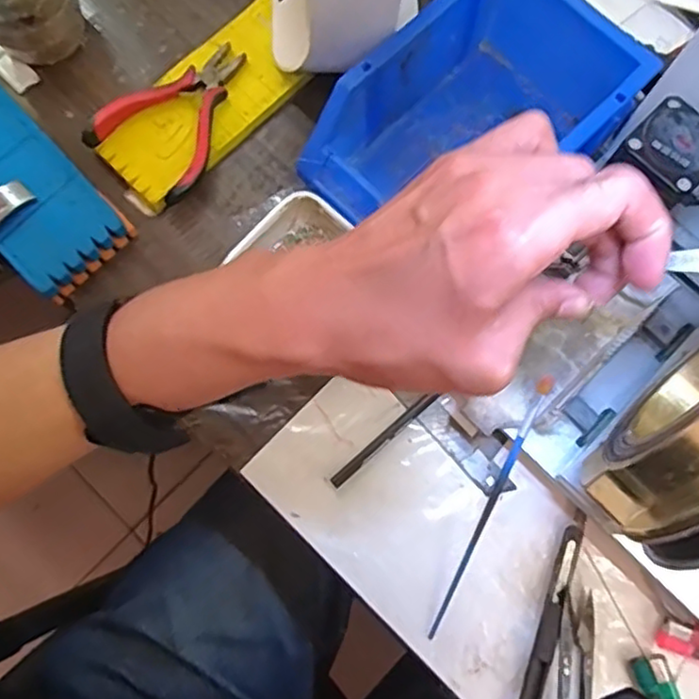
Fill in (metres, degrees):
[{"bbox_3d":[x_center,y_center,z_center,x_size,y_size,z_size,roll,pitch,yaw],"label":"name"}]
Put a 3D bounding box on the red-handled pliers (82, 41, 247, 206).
[{"bbox_3d":[-0.108,-0.153,0.441,0.117,0.016,0.076,-41,79,-11],"label":"red-handled pliers"}]

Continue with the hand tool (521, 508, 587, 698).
[{"bbox_3d":[0.115,0.161,0.380,0.012,0.008,0.135,20,77,5],"label":"hand tool"}]

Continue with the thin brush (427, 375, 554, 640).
[{"bbox_3d":[0.083,0.092,0.389,0.007,0.014,0.163,25,91,6],"label":"thin brush"}]

